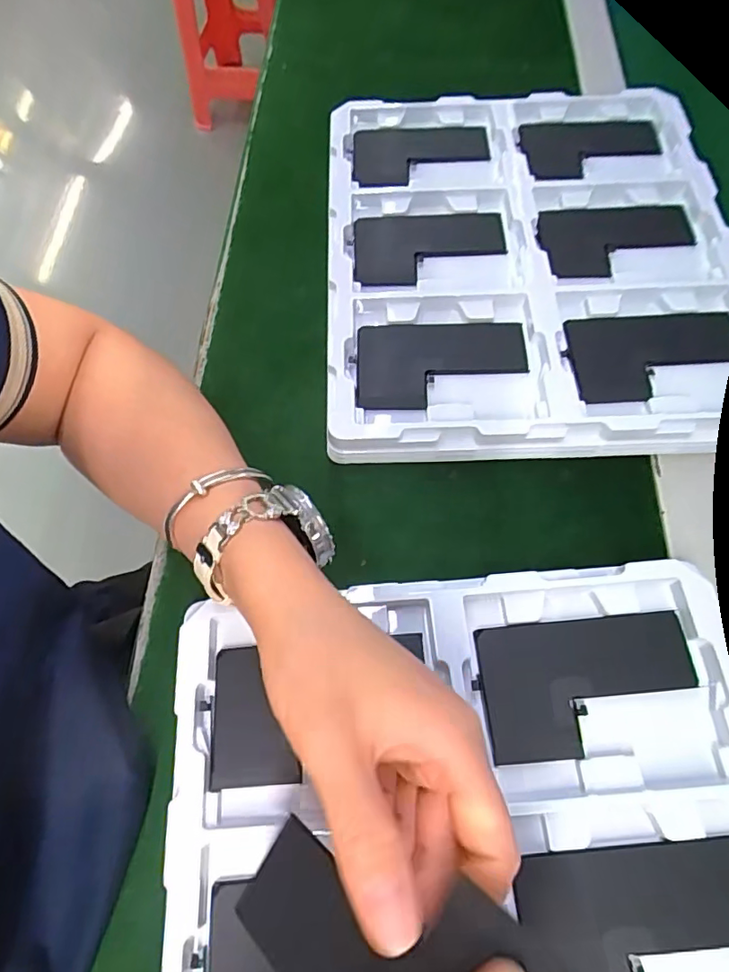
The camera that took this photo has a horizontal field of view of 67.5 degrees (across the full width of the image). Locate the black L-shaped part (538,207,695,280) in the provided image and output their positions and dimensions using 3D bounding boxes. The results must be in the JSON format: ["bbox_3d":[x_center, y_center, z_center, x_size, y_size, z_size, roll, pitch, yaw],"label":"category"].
[{"bbox_3d":[0.174,-0.171,0.378,0.103,0.007,0.064,-3,67,0],"label":"black L-shaped part"}]

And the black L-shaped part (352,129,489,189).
[{"bbox_3d":[0.043,-0.254,0.423,0.103,0.017,0.077,-1,67,1],"label":"black L-shaped part"}]

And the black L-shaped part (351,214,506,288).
[{"bbox_3d":[0.045,-0.167,0.384,0.105,0.007,0.068,-1,67,1],"label":"black L-shaped part"}]

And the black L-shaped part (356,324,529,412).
[{"bbox_3d":[0.048,-0.076,0.344,0.105,0.008,0.064,1,67,2],"label":"black L-shaped part"}]

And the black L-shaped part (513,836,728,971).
[{"bbox_3d":[0.122,0.188,0.233,0.105,0.004,0.059,-6,67,-1],"label":"black L-shaped part"}]

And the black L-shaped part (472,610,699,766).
[{"bbox_3d":[0.113,0.100,0.276,0.107,0.004,0.063,-6,67,-1],"label":"black L-shaped part"}]

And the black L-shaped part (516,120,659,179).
[{"bbox_3d":[0.171,-0.261,0.419,0.106,0.009,0.067,-10,68,-3],"label":"black L-shaped part"}]

